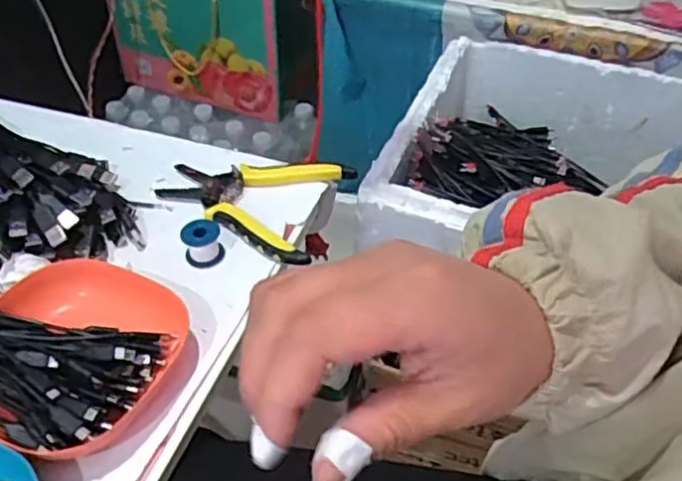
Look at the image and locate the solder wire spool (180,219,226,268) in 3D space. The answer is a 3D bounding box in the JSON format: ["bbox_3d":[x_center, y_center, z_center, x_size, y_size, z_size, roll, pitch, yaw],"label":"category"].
[{"bbox_3d":[-0.107,0.002,0.518,0.030,0.028,0.025,-9,46,-11],"label":"solder wire spool"}]

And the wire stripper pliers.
[{"bbox_3d":[-0.081,-0.037,0.565,0.153,0.020,0.112,14,46,12],"label":"wire stripper pliers"}]

